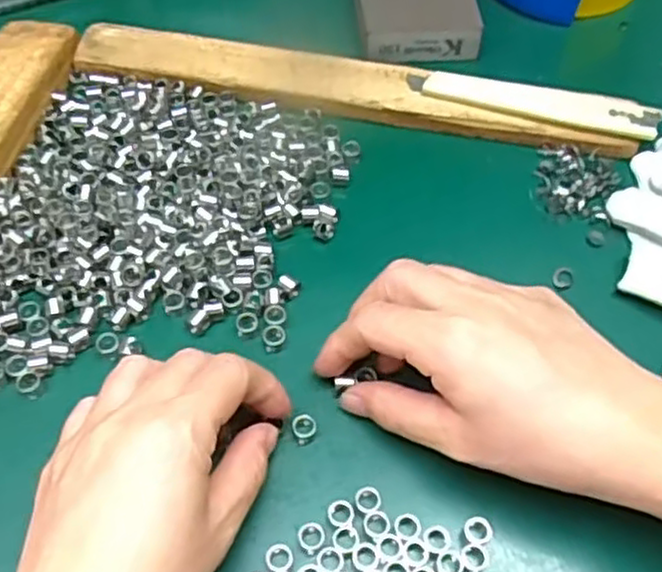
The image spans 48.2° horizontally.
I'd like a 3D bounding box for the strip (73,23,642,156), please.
[{"bbox_3d":[0.008,-0.112,0.418,0.310,0.014,0.027,12,59,4],"label":"strip"}]

